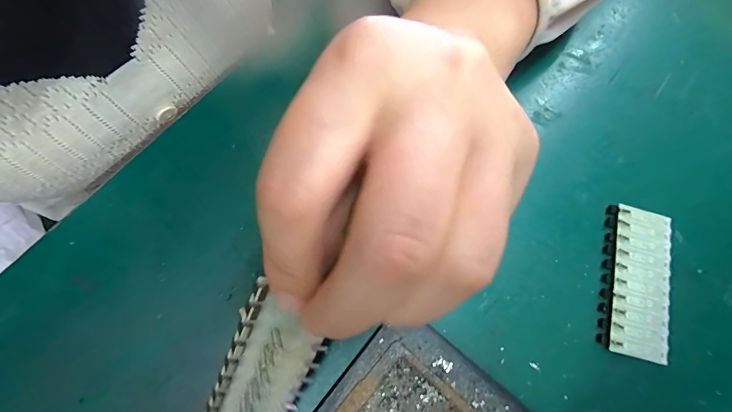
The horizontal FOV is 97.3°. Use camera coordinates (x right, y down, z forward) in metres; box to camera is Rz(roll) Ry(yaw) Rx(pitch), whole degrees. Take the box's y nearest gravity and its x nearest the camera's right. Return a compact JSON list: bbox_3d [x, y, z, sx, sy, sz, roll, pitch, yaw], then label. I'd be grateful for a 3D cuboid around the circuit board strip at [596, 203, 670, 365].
[{"bbox_3d":[0.148,0.040,0.176,0.035,0.006,0.078,12,77,4],"label":"circuit board strip"}]

